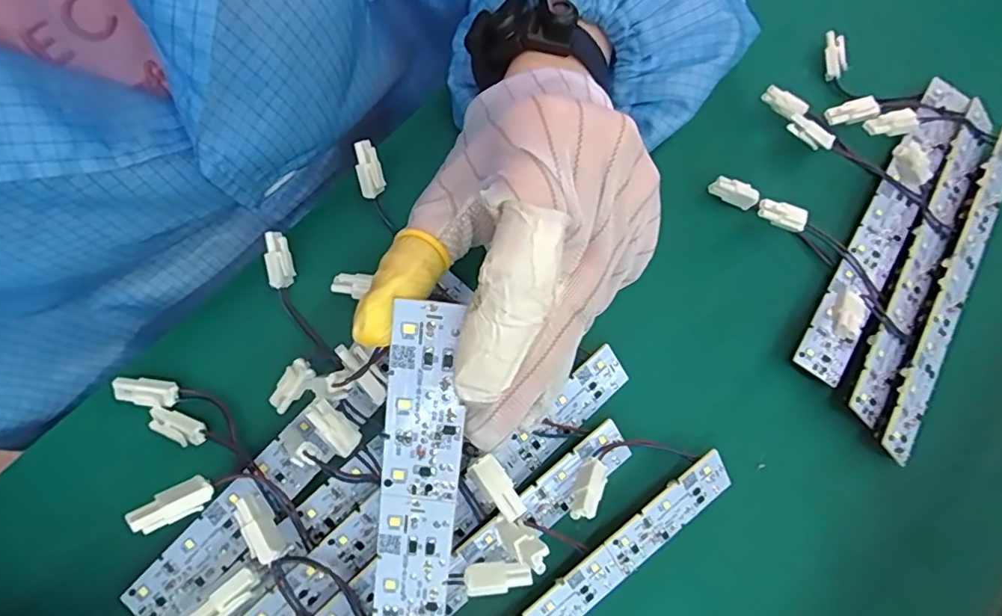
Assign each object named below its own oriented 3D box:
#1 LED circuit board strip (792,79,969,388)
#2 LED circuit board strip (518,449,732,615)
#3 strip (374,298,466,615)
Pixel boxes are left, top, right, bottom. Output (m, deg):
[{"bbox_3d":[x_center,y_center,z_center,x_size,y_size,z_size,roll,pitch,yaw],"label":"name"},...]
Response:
[{"bbox_3d":[0.199,-0.044,0.293,0.023,0.009,0.188,32,77,3],"label":"LED circuit board strip"},{"bbox_3d":[0.023,0.125,0.234,0.187,0.004,0.024,-36,114,-11],"label":"LED circuit board strip"},{"bbox_3d":[-0.029,0.089,0.185,0.023,0.004,0.187,6,104,0],"label":"strip"}]

